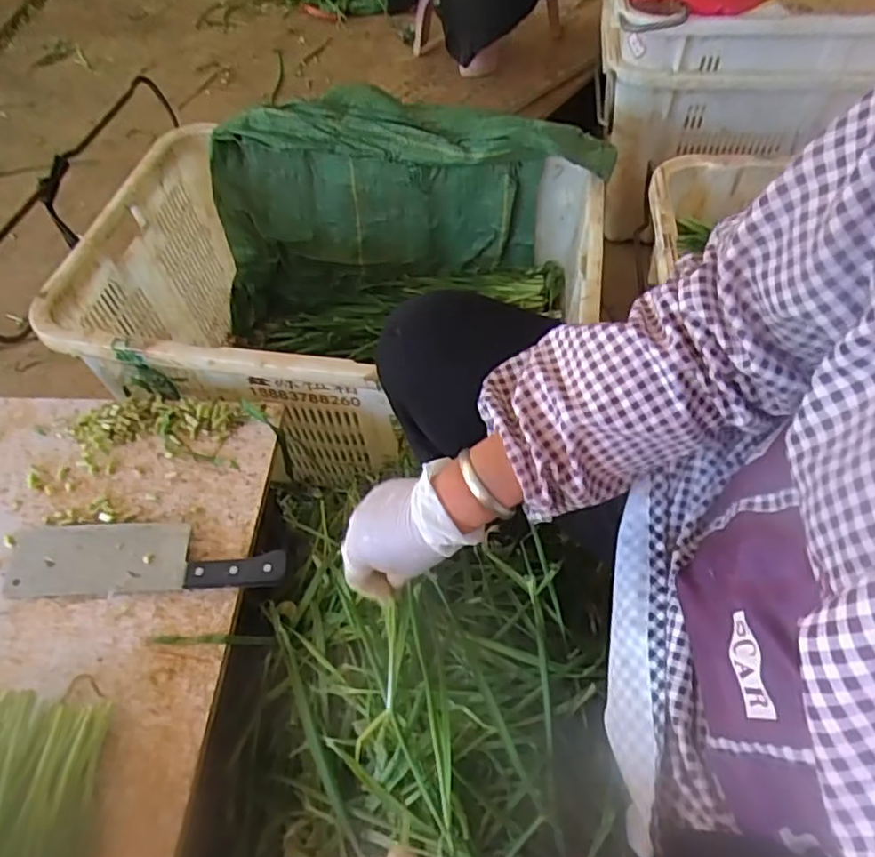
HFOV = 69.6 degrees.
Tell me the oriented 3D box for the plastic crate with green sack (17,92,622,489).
[{"bbox_3d":[-0.112,-0.165,0.873,0.615,0.355,0.439,6,55,7],"label":"plastic crate with green sack"}]

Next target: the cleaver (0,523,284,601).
[{"bbox_3d":[-0.273,0.119,0.588,0.262,0.014,0.067,-2,54,2],"label":"cleaver"}]

